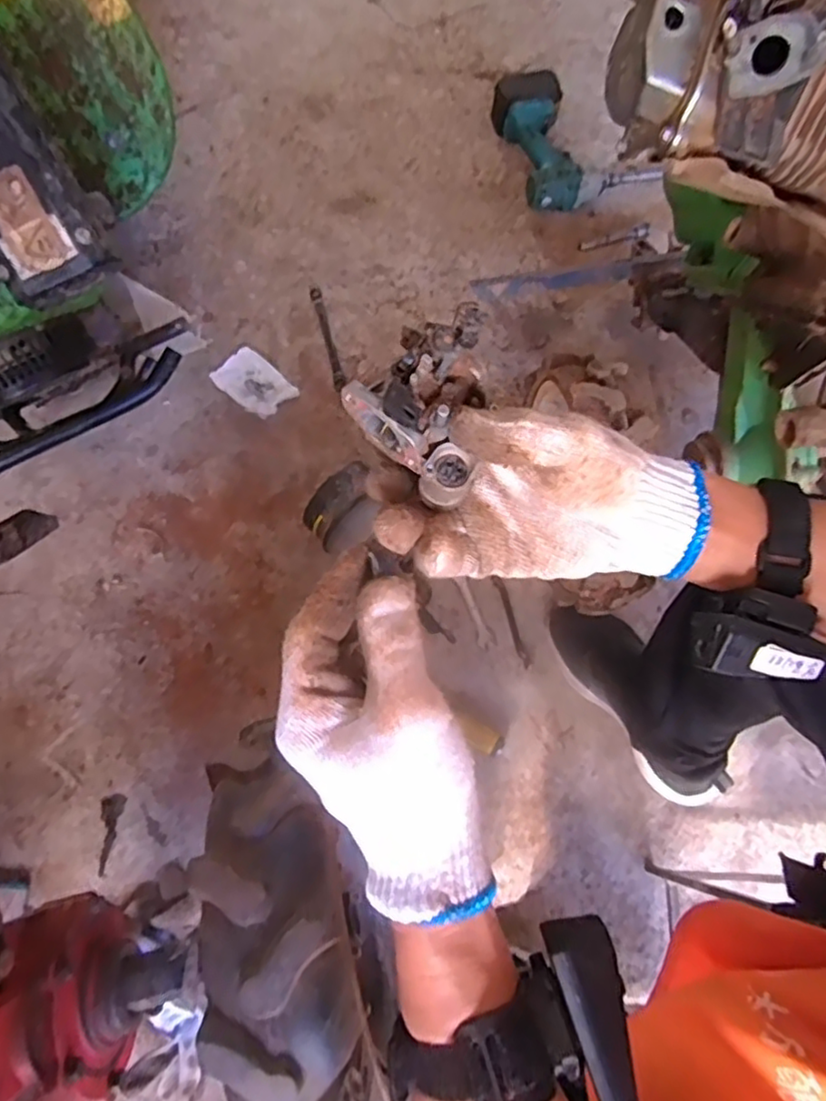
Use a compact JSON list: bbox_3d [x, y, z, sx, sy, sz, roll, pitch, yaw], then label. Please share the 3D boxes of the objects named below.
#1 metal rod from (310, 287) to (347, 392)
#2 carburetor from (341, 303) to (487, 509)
[{"bbox_3d":[-0.136,-0.340,1.034,0.020,0.025,0.184,-15,73,-4],"label":"metal rod"},{"bbox_3d":[0.008,-0.076,0.305,0.065,0.042,0.070,27,75,9],"label":"carburetor"}]

